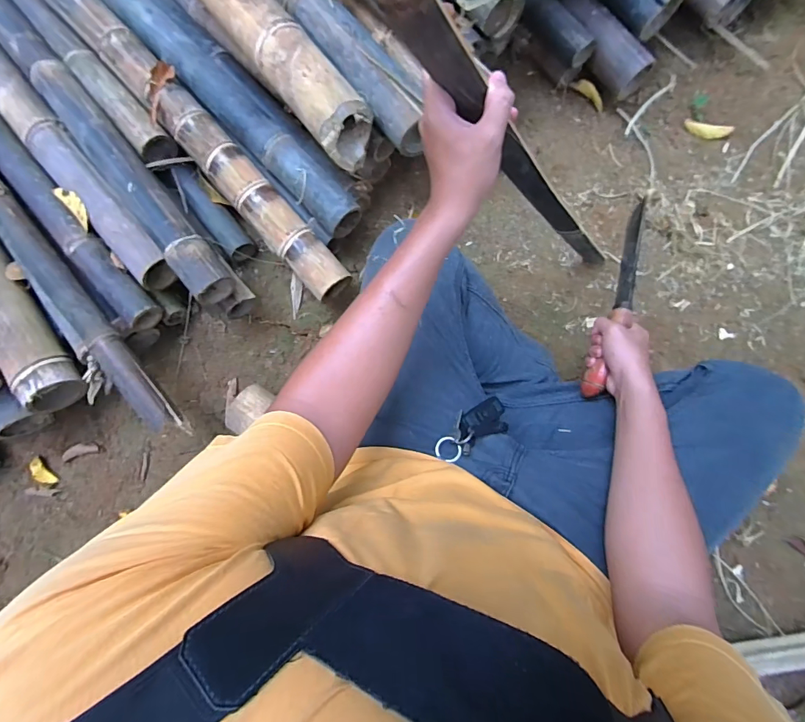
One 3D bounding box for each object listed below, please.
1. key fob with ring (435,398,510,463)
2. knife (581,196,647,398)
[{"bbox_3d":[0.093,0.089,0.563,0.116,0.016,0.050,-32,80,-25],"label":"key fob with ring"},{"bbox_3d":[0.332,-0.106,0.654,0.027,0.052,0.348,21,72,10],"label":"knife"}]

